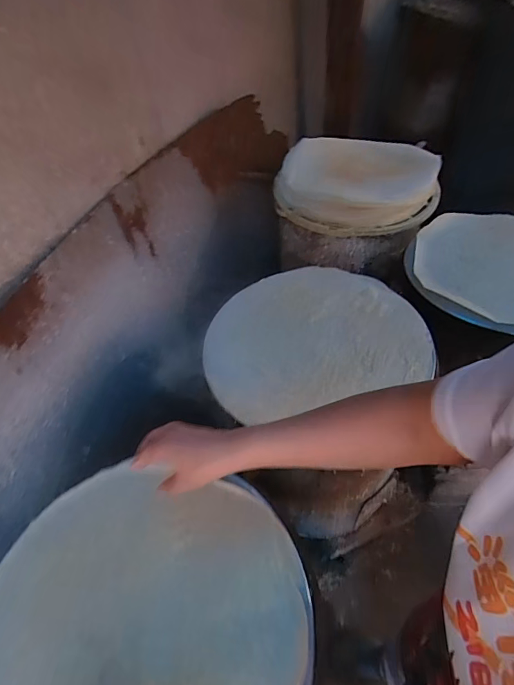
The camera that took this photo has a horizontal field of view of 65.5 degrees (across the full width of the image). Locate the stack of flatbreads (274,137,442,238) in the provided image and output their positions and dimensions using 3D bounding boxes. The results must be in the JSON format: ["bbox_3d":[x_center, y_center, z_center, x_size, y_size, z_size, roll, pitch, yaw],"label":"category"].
[{"bbox_3d":[0.249,-0.404,0.993,0.383,0.075,0.386,8,49,15],"label":"stack of flatbreads"}]

